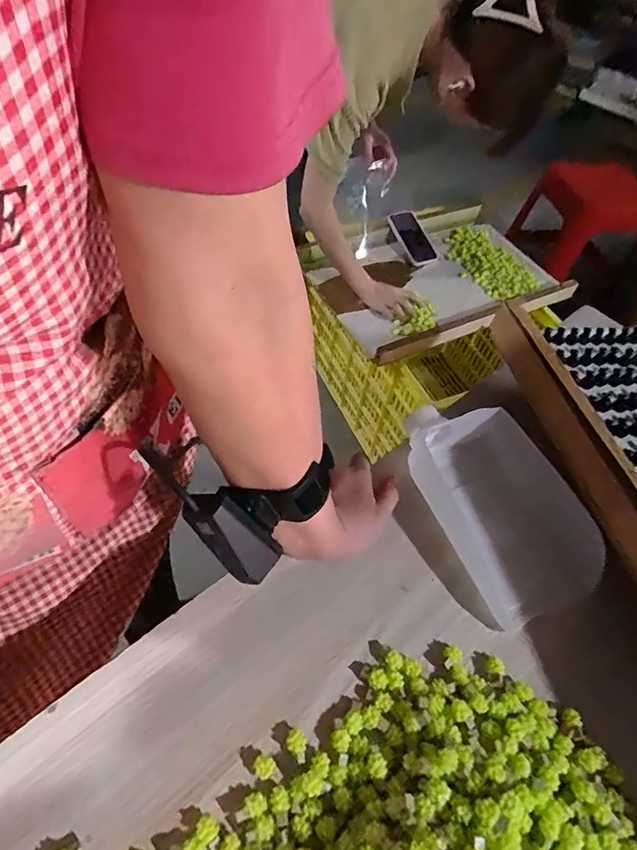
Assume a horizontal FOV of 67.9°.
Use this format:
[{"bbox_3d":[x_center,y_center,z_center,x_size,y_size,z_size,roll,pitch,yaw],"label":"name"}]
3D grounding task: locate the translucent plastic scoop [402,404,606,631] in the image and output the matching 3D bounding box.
[{"bbox_3d":[0.164,0.067,0.432,0.105,0.059,0.197,-15,55,-18],"label":"translucent plastic scoop"}]

